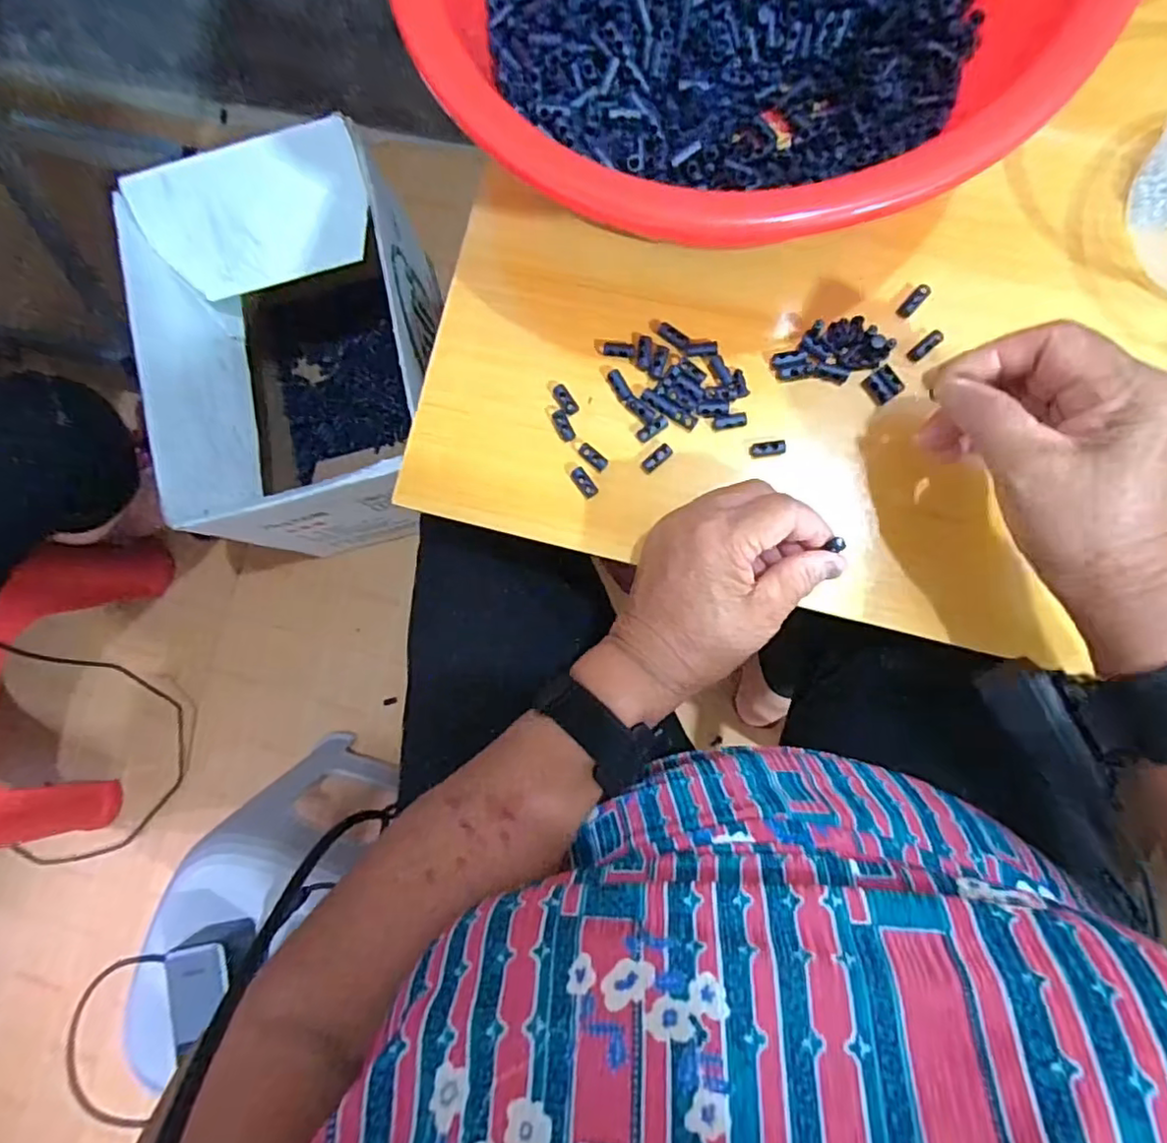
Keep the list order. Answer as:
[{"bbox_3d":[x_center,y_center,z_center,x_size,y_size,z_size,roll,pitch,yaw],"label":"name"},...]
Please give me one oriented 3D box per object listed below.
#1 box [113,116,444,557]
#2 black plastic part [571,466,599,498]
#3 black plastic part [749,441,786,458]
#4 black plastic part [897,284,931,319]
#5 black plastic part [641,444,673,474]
[{"bbox_3d":[-0.324,-0.251,0.797,0.294,0.284,0.408,-13,84,6],"label":"box"},{"bbox_3d":[0.001,-0.053,0.369,0.010,0.004,0.019,-36,83,3],"label":"black plastic part"},{"bbox_3d":[0.107,-0.071,0.358,0.020,0.006,0.009,-7,85,6],"label":"black plastic part"},{"bbox_3d":[0.190,-0.156,0.356,0.009,0.004,0.023,44,92,8],"label":"black plastic part"},{"bbox_3d":[0.043,-0.066,0.364,0.019,0.005,0.008,-38,82,3],"label":"black plastic part"}]

